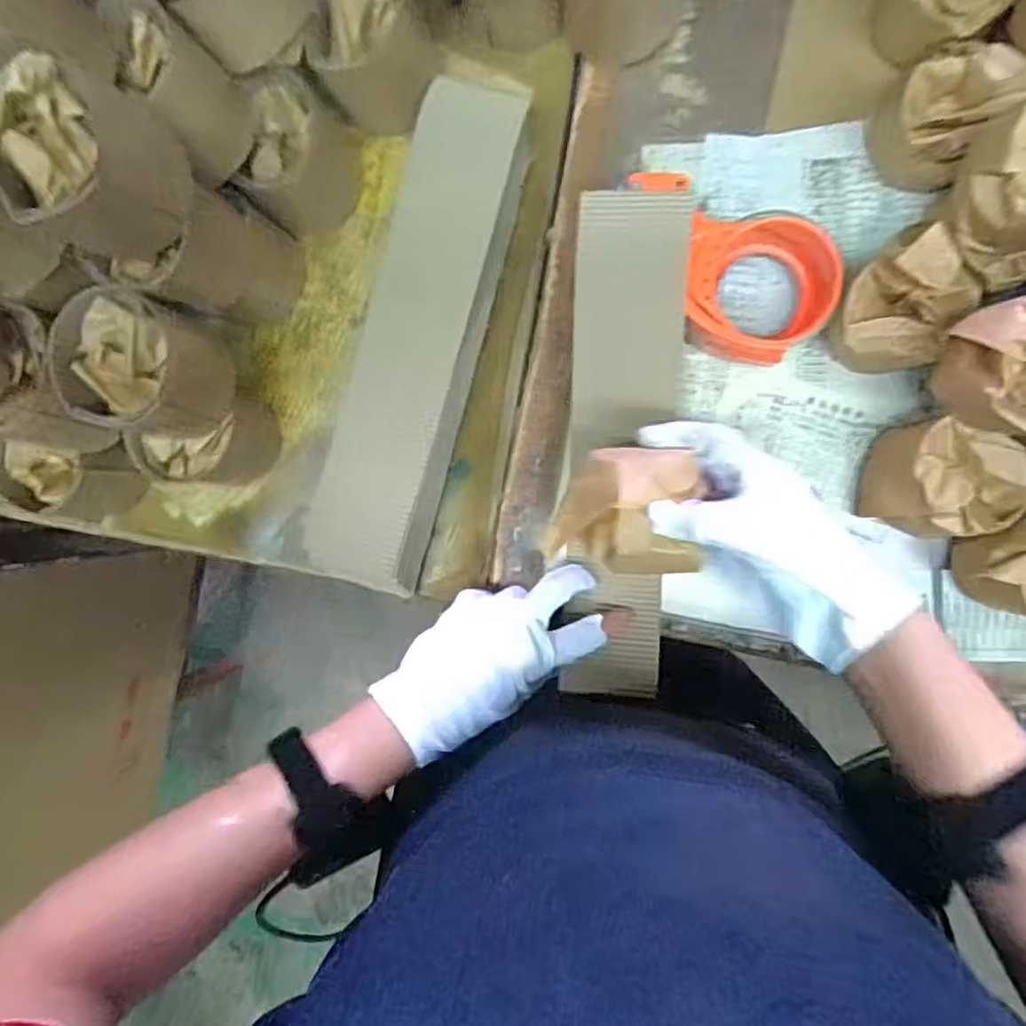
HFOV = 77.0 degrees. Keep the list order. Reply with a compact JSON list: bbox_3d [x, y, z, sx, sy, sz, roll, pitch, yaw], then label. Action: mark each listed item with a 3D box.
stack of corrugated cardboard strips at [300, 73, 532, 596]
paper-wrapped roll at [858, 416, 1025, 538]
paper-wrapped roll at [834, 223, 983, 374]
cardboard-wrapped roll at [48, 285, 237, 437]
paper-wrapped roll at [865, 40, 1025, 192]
[{"bbox_3d":[-0.068,-0.121,0.465,0.076,0.063,0.342,16,94,7],"label":"stack of corrugated cardboard strips"},{"bbox_3d":[0.282,-0.021,0.424,0.083,0.063,0.070,6,93,8],"label":"paper-wrapped roll"},{"bbox_3d":[0.248,-0.131,0.417,0.066,0.076,0.077,31,95,6],"label":"paper-wrapped roll"},{"bbox_3d":[-0.236,-0.092,0.420,0.079,0.073,0.085,14,94,7],"label":"cardboard-wrapped roll"},{"bbox_3d":[0.273,-0.258,0.415,0.068,0.065,0.067,0,92,8],"label":"paper-wrapped roll"}]

